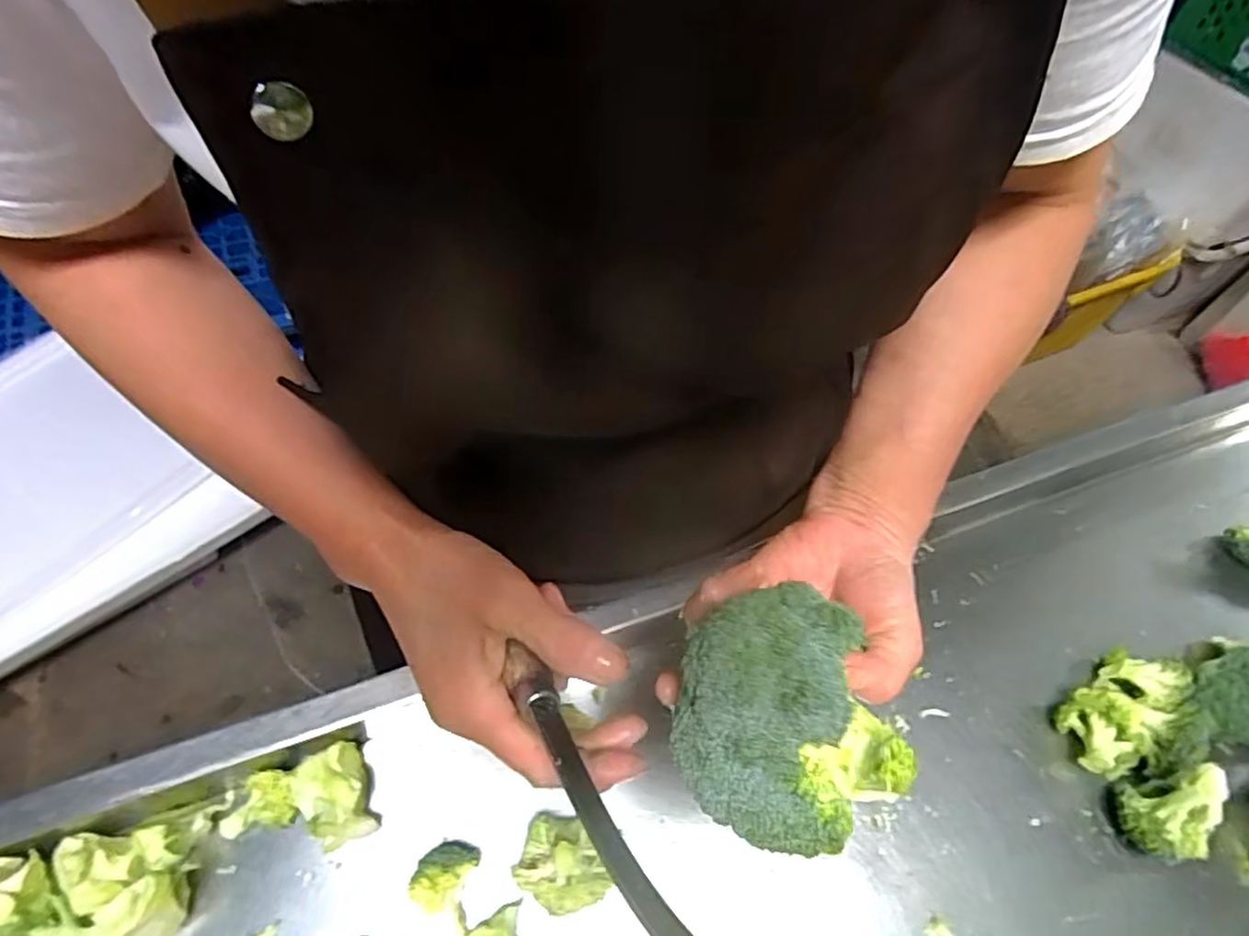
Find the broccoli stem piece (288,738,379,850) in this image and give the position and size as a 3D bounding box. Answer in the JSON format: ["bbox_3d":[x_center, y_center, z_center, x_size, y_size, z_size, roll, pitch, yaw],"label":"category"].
[{"bbox_3d":[-0.159,0.184,0.378,0.039,0.029,0.046,-33,64,-23],"label":"broccoli stem piece"}]

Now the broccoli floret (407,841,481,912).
[{"bbox_3d":[-0.095,0.213,0.355,0.027,0.017,0.034,20,57,10],"label":"broccoli floret"}]

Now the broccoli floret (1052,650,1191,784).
[{"bbox_3d":[0.314,0.155,0.422,0.087,0.040,0.057,-30,63,-22],"label":"broccoli floret"}]

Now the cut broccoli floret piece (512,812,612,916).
[{"bbox_3d":[-0.035,0.206,0.352,0.040,0.026,0.050,-27,62,-20],"label":"cut broccoli floret piece"}]

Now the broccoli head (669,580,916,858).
[{"bbox_3d":[0.057,0.094,0.252,0.071,0.056,0.086,-28,62,-21],"label":"broccoli head"}]

